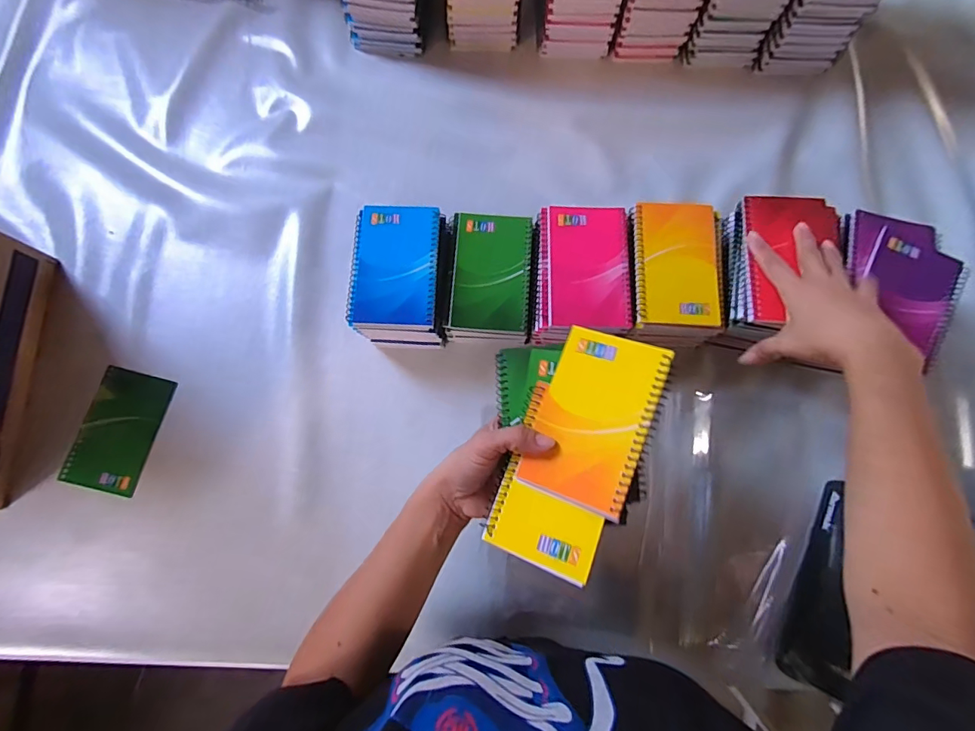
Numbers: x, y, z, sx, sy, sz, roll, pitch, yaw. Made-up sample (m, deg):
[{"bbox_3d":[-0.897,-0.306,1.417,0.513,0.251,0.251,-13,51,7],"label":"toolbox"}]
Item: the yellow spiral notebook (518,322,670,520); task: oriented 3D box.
[{"bbox_3d":[0.082,0.039,0.354,0.082,0.005,0.133,17,78,26],"label":"yellow spiral notebook"}]

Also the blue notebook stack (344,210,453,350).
[{"bbox_3d":[-0.093,-0.094,0.512,0.101,0.070,0.140,3,80,0],"label":"blue notebook stack"}]

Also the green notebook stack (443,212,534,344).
[{"bbox_3d":[0.003,-0.092,0.519,0.088,0.058,0.138,4,80,0],"label":"green notebook stack"}]

